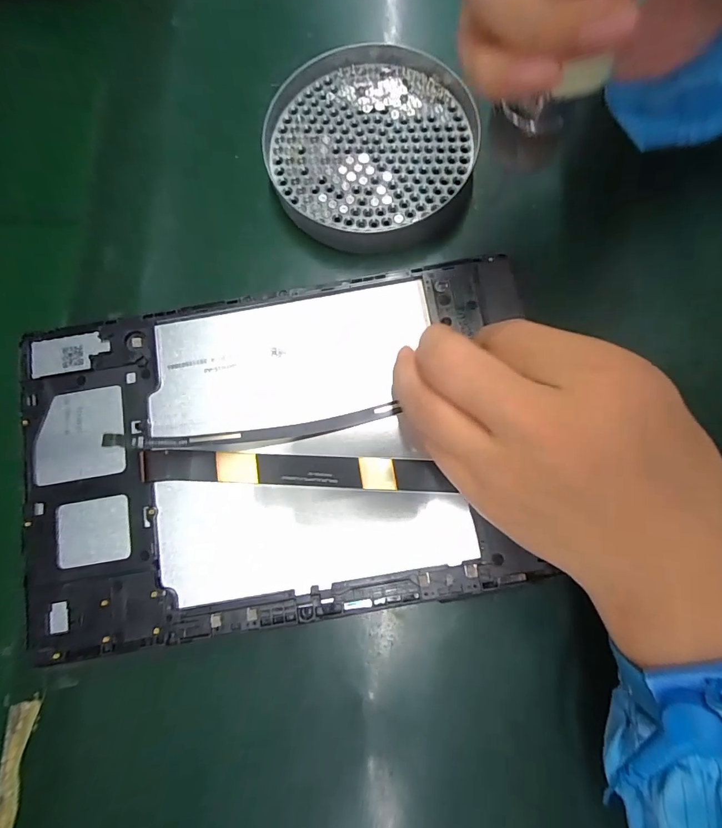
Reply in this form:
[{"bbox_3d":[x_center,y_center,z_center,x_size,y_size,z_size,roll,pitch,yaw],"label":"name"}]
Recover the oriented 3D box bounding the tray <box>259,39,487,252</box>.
[{"bbox_3d":[0.005,-0.142,0.240,0.112,0.032,0.114,-1,80,3],"label":"tray"}]

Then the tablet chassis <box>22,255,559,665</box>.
[{"bbox_3d":[-0.039,0.015,0.194,0.221,0.011,0.146,-9,79,-1],"label":"tablet chassis"}]

